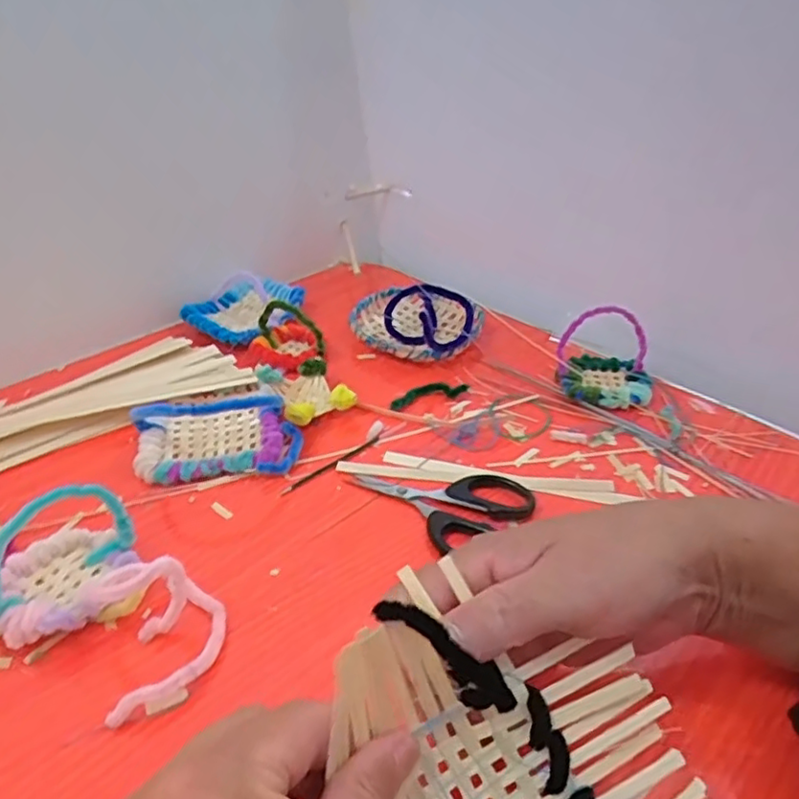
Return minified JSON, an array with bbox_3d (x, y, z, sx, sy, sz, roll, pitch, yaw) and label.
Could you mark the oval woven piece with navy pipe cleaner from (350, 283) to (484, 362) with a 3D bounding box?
[{"bbox_3d":[0.015,-0.073,0.540,0.110,0.043,0.092,24,42,29],"label":"oval woven piece with navy pipe cleaner"}]

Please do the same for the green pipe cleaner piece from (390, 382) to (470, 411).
[{"bbox_3d":[0.021,-0.005,0.476,0.060,0.008,0.019,-11,37,-15],"label":"green pipe cleaner piece"}]

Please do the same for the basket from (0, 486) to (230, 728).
[{"bbox_3d":[-0.145,0.087,0.305,0.127,0.057,0.073,19,40,24],"label":"basket"}]

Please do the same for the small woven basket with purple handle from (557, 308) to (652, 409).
[{"bbox_3d":[0.153,-0.033,0.470,0.070,0.057,0.061,8,36,10],"label":"small woven basket with purple handle"}]

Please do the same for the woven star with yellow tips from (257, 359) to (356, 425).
[{"bbox_3d":[-0.067,-0.006,0.458,0.052,0.026,0.063,-21,41,-27],"label":"woven star with yellow tips"}]

